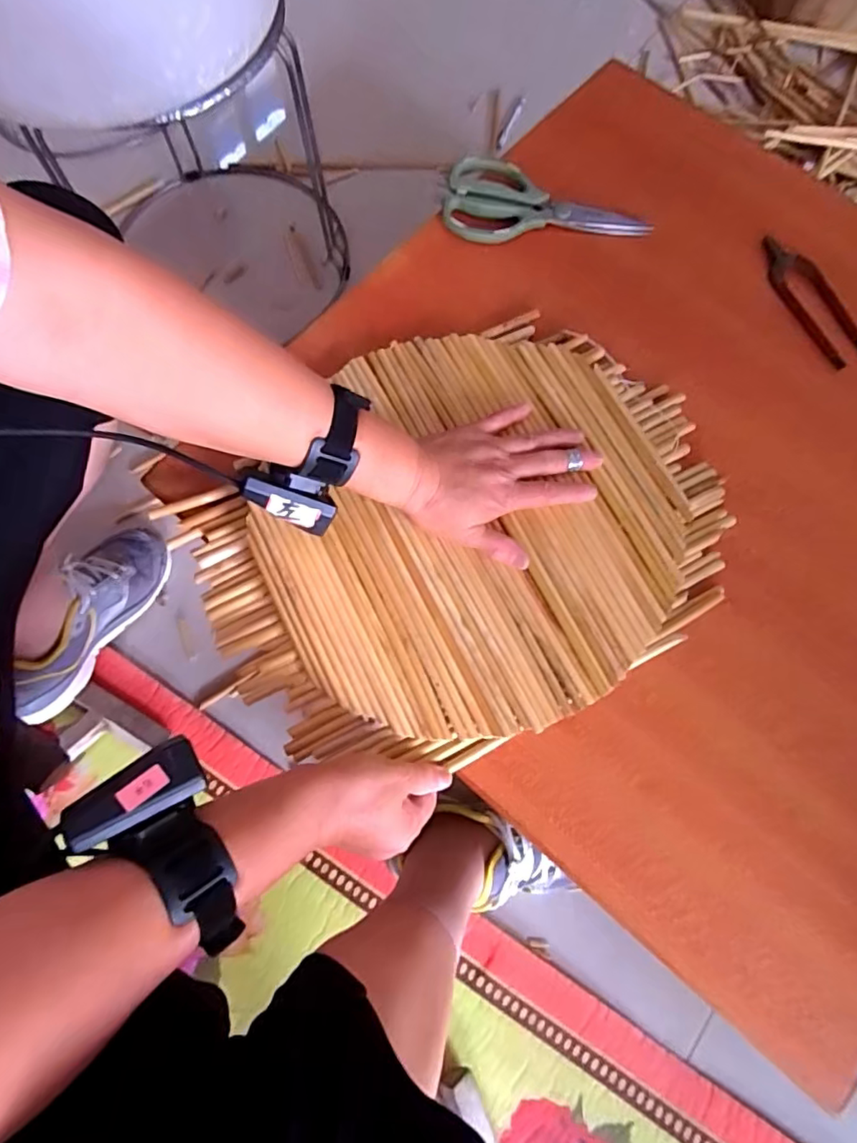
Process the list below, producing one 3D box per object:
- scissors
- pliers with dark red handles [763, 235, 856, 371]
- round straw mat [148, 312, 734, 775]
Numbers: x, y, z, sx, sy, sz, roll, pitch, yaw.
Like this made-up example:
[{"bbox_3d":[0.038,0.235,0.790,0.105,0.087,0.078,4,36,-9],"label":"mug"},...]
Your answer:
[{"bbox_3d":[0.120,-0.368,0.567,0.201,0.016,0.093,9,75,2],"label":"scissors"},{"bbox_3d":[0.371,-0.265,0.545,0.051,0.009,0.151,-23,76,-7],"label":"pliers with dark red handles"},{"bbox_3d":[0.027,-0.040,0.463,0.433,0.035,0.341,-19,76,-6],"label":"round straw mat"}]

